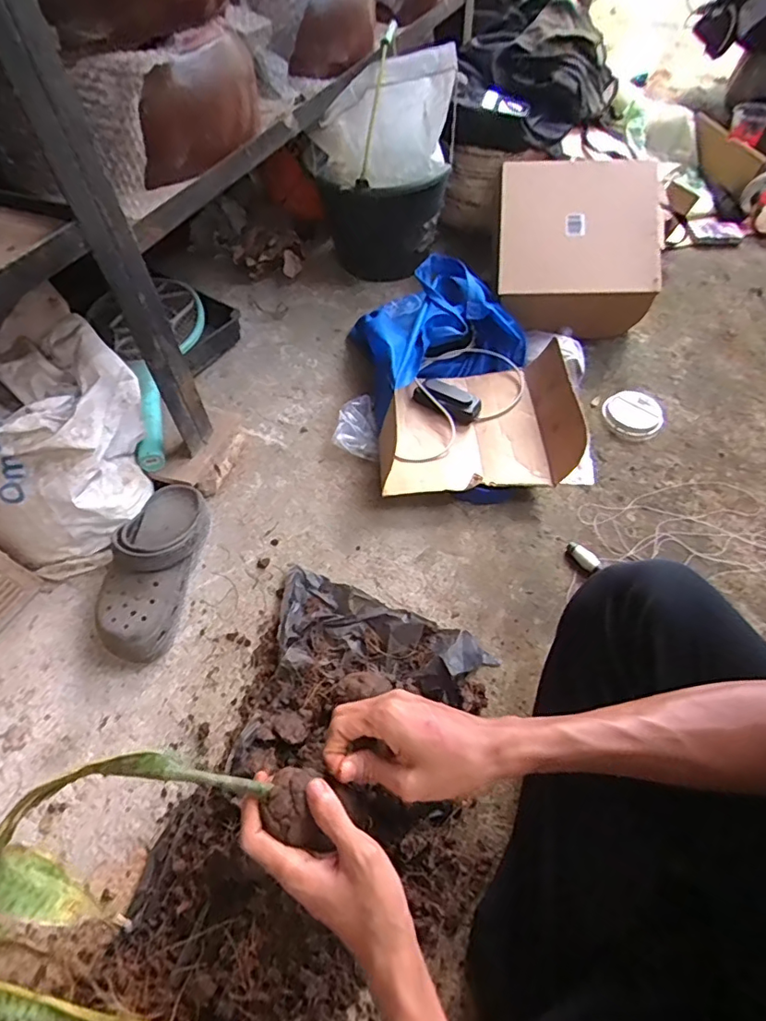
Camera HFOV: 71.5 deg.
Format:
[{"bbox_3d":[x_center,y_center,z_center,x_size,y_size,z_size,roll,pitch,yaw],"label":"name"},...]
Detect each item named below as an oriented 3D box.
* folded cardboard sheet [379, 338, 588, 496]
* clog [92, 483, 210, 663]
[{"bbox_3d":[0.143,-0.137,0.817,0.294,0.073,0.246,-3,56,0],"label":"folded cardboard sheet"},{"bbox_3d":[-0.289,0.067,0.684,0.097,0.081,0.240,4,57,5],"label":"clog"}]

